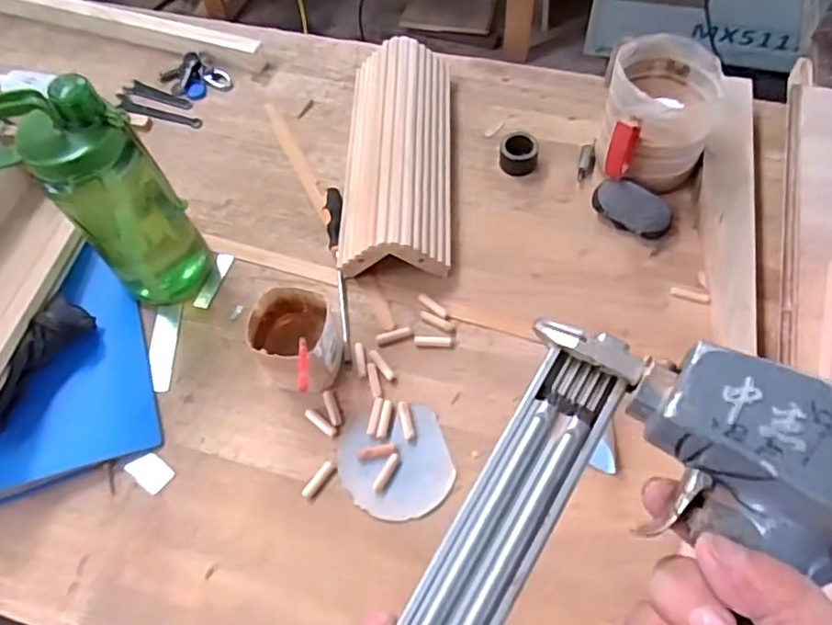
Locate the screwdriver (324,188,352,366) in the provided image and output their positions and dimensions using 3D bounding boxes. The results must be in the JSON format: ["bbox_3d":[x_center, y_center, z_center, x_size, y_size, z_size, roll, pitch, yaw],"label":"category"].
[{"bbox_3d":[-0.090,-0.051,0.741,0.020,0.021,0.227,-7,61,-1],"label":"screwdriver"}]

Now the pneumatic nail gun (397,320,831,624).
[{"bbox_3d":[0.084,0.127,0.244,0.163,0.067,0.236,23,65,15],"label":"pneumatic nail gun"}]

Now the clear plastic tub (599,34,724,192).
[{"bbox_3d":[0.272,-0.225,0.739,0.122,0.134,0.130,-1,61,2],"label":"clear plastic tub"}]

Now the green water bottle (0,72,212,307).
[{"bbox_3d":[-0.318,-0.110,0.648,0.131,0.258,0.082,2,61,4],"label":"green water bottle"}]

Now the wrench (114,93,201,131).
[{"bbox_3d":[-0.371,-0.287,0.908,0.148,0.005,0.029,18,64,13],"label":"wrench"}]

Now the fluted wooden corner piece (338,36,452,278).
[{"bbox_3d":[-0.022,-0.196,0.784,0.129,0.070,0.324,0,61,3],"label":"fluted wooden corner piece"}]

